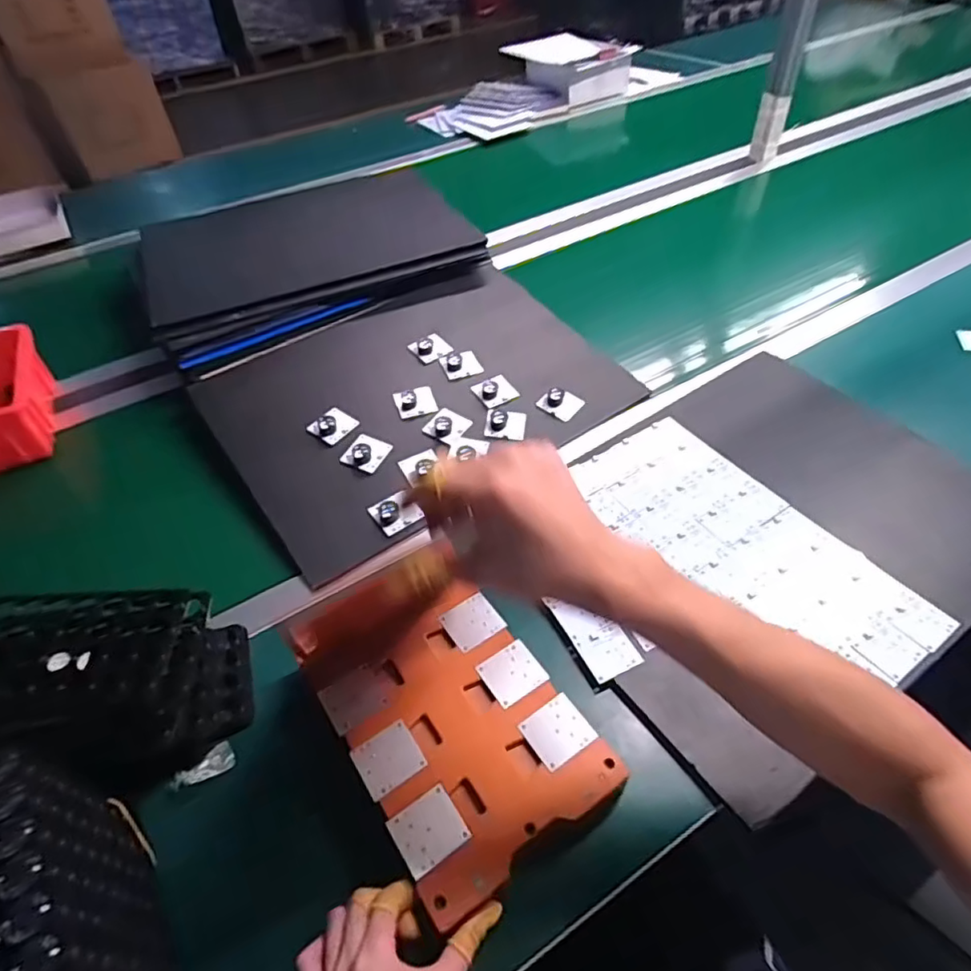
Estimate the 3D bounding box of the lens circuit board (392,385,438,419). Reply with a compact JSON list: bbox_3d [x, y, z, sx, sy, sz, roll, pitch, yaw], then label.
[{"bbox_3d":[-0.091,-0.112,0.788,0.051,0.017,0.047,-17,49,-11],"label":"lens circuit board"}]

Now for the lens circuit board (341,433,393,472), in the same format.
[{"bbox_3d":[-0.144,-0.042,0.740,0.049,0.017,0.053,16,51,17],"label":"lens circuit board"}]

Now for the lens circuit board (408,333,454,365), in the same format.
[{"bbox_3d":[-0.077,-0.192,0.855,0.047,0.013,0.051,-29,53,-21],"label":"lens circuit board"}]

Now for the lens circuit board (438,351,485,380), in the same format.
[{"bbox_3d":[-0.033,-0.165,0.831,0.051,0.013,0.044,-17,49,-11],"label":"lens circuit board"}]

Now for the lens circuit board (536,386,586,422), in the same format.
[{"bbox_3d":[0.099,-0.108,0.792,0.047,0.019,0.044,28,56,26],"label":"lens circuit board"}]

